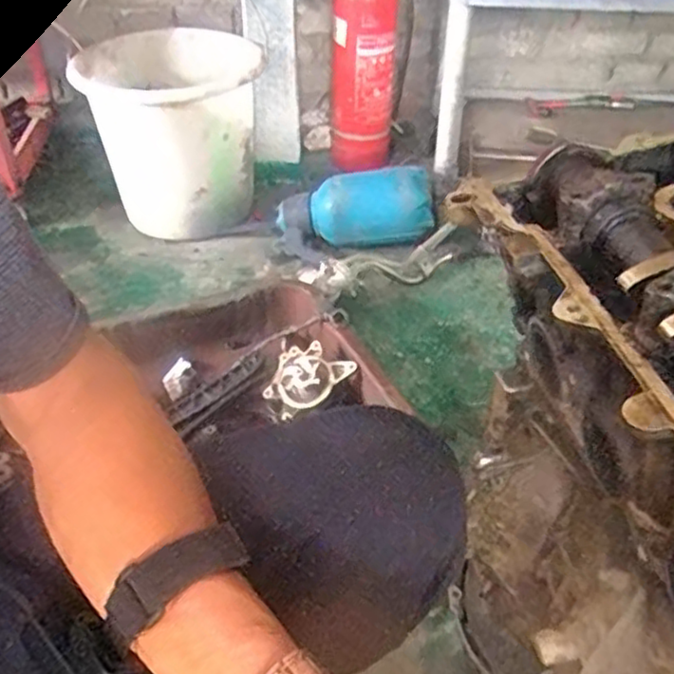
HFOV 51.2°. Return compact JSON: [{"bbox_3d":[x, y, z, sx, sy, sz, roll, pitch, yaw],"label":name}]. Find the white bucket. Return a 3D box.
[{"bbox_3d":[-0.306,-0.369,1.321,0.299,0.312,0.291,0,38,0],"label":"white bucket"}]

